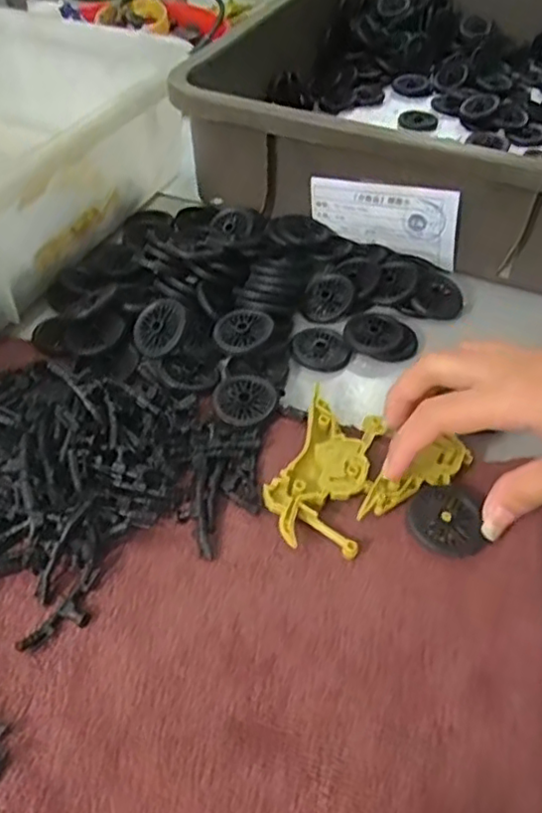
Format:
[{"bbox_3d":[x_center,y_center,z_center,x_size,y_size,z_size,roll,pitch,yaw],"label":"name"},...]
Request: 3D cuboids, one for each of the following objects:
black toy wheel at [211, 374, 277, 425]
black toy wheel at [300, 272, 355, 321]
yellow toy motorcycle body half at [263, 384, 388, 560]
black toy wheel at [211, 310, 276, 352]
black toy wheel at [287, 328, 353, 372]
[{"bbox_3d":[-0.016,-0.004,0.374,0.036,0.006,0.034,1,47,-1],"label":"black toy wheel"},{"bbox_3d":[0.039,-0.074,0.444,0.037,0.009,0.037,-5,72,16],"label":"black toy wheel"},{"bbox_3d":[0.028,0.034,0.342,0.048,0.011,0.093,13,48,10],"label":"yellow toy motorcycle body half"},{"bbox_3d":[-0.017,-0.047,0.405,0.035,0.013,0.035,1,47,-1],"label":"black toy wheel"},{"bbox_3d":[0.031,-0.036,0.416,0.039,0.008,0.032,-24,52,-22],"label":"black toy wheel"}]

